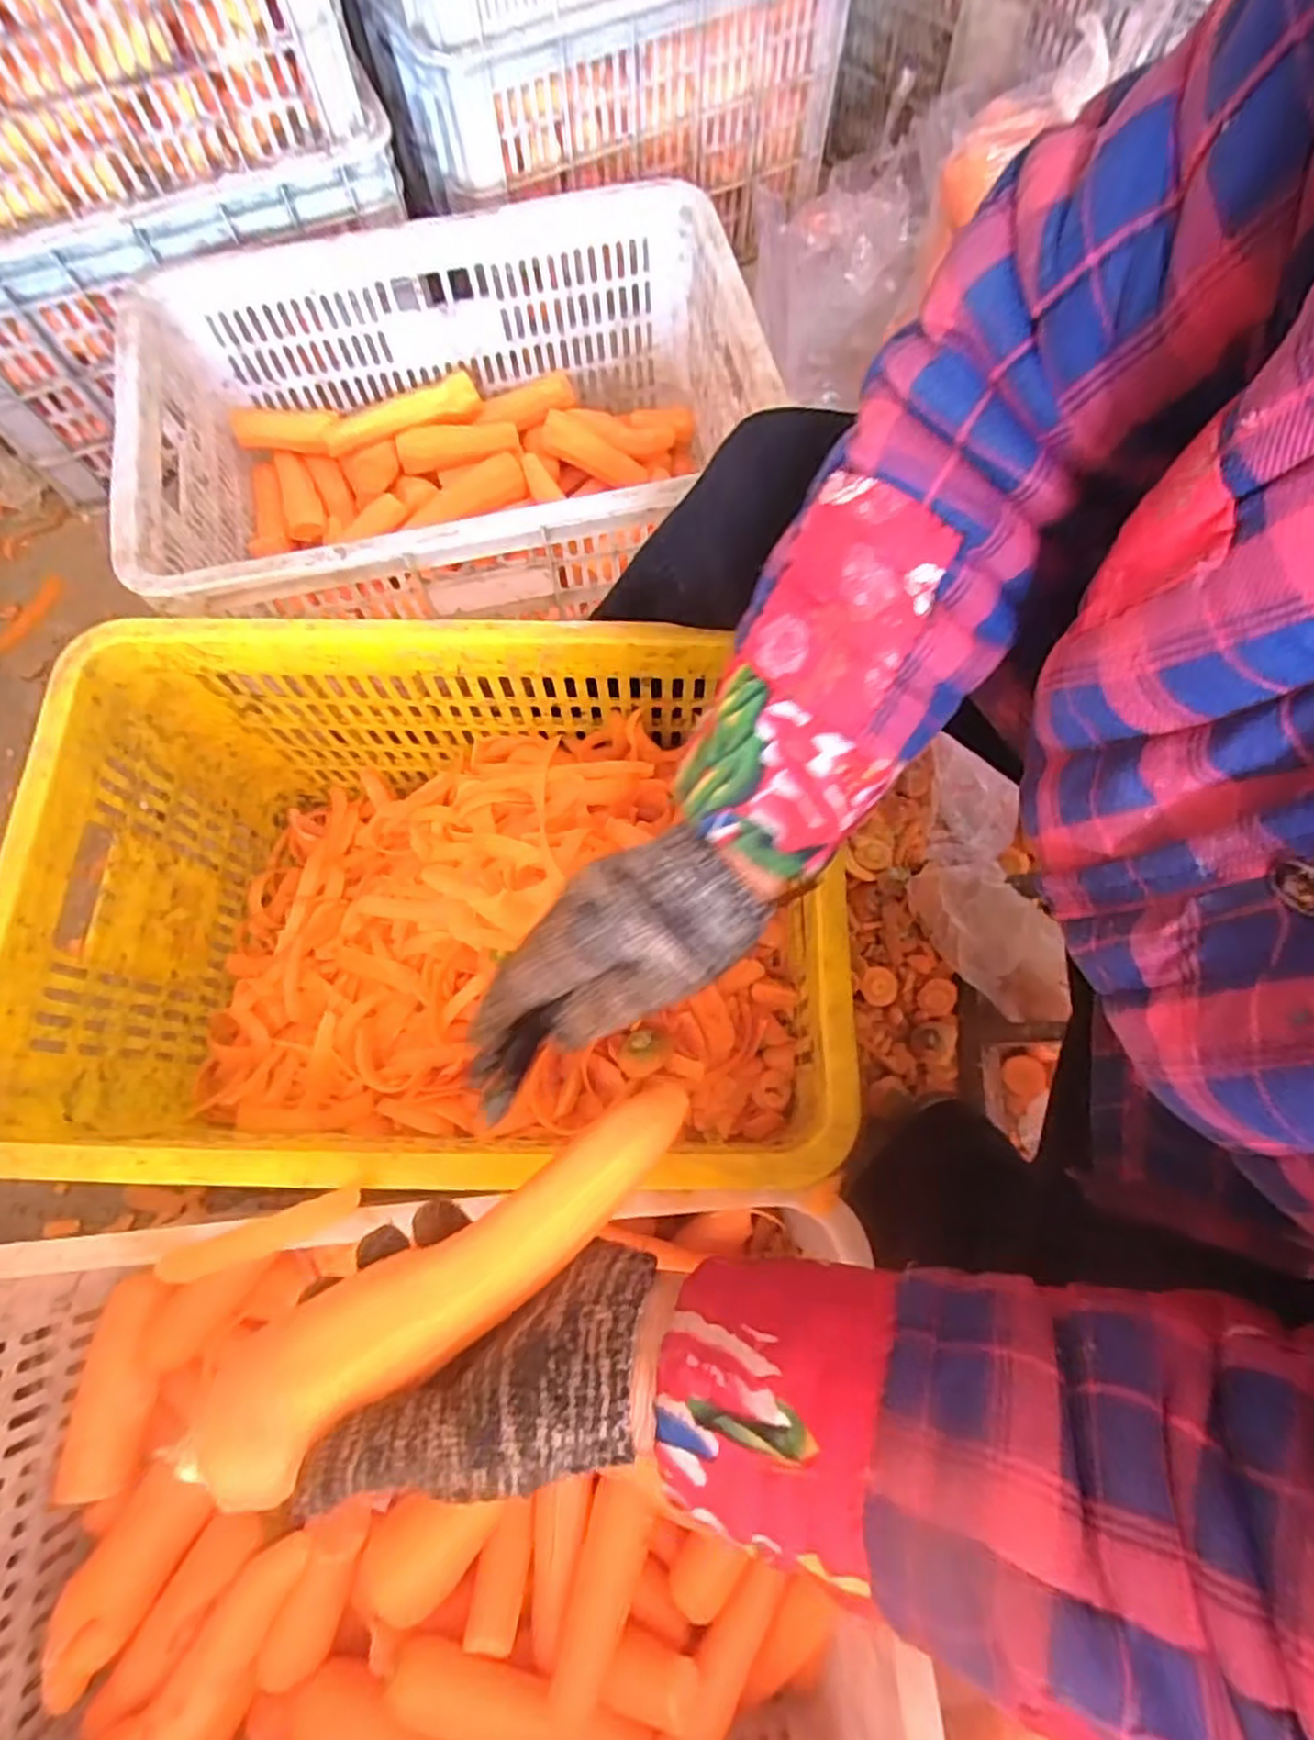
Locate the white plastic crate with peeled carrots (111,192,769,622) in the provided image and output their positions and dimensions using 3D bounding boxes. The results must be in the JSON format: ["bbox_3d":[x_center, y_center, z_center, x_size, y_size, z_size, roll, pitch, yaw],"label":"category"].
[{"bbox_3d":[-0.176,-0.392,0.709,0.516,0.215,0.353,-13,72,-4],"label":"white plastic crate with peeled carrots"}]

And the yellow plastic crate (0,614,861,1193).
[{"bbox_3d":[-0.149,0.042,0.580,0.510,0.263,0.354,1,72,1],"label":"yellow plastic crate"}]

